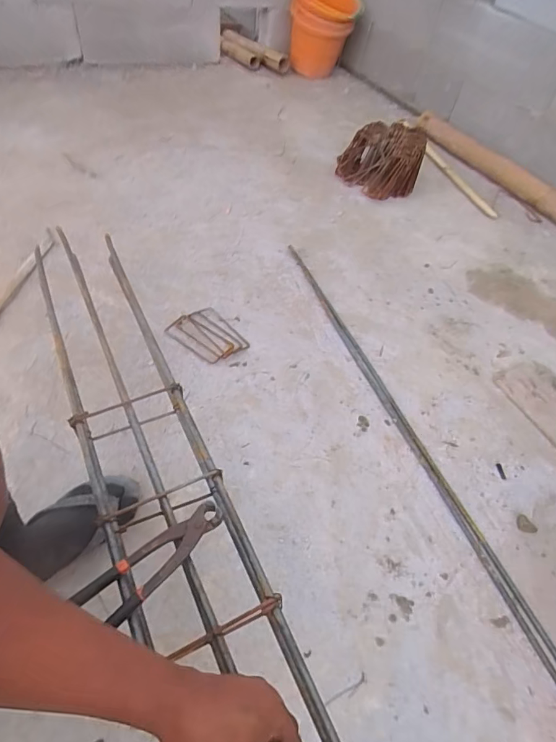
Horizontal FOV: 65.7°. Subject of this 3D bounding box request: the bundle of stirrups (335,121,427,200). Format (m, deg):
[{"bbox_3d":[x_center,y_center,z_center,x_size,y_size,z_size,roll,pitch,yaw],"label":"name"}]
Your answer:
[{"bbox_3d":[0.354,-0.736,1.484,0.280,0.165,0.199,14,51,2],"label":"bundle of stirrups"}]

